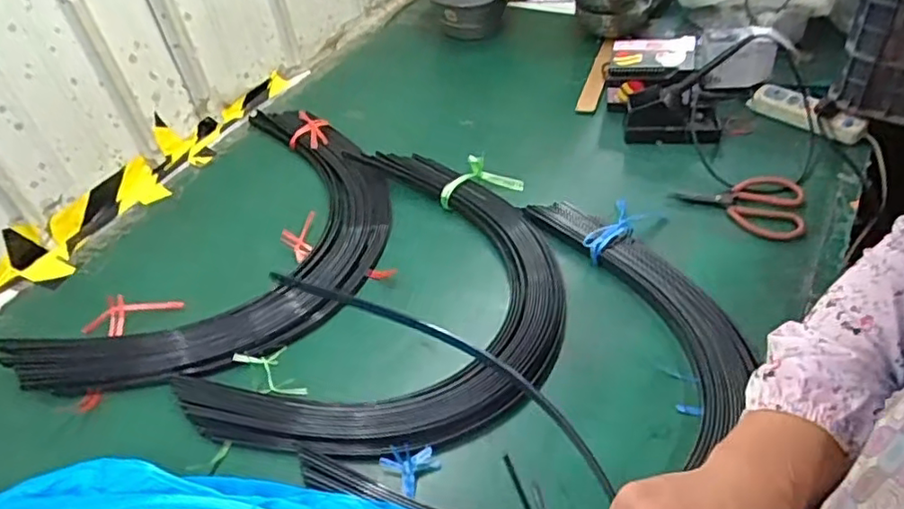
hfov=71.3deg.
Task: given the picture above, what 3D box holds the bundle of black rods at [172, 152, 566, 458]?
[{"bbox_3d":[-0.064,0.052,0.846,0.413,0.063,0.505,12,49,18],"label":"bundle of black rods"}]

